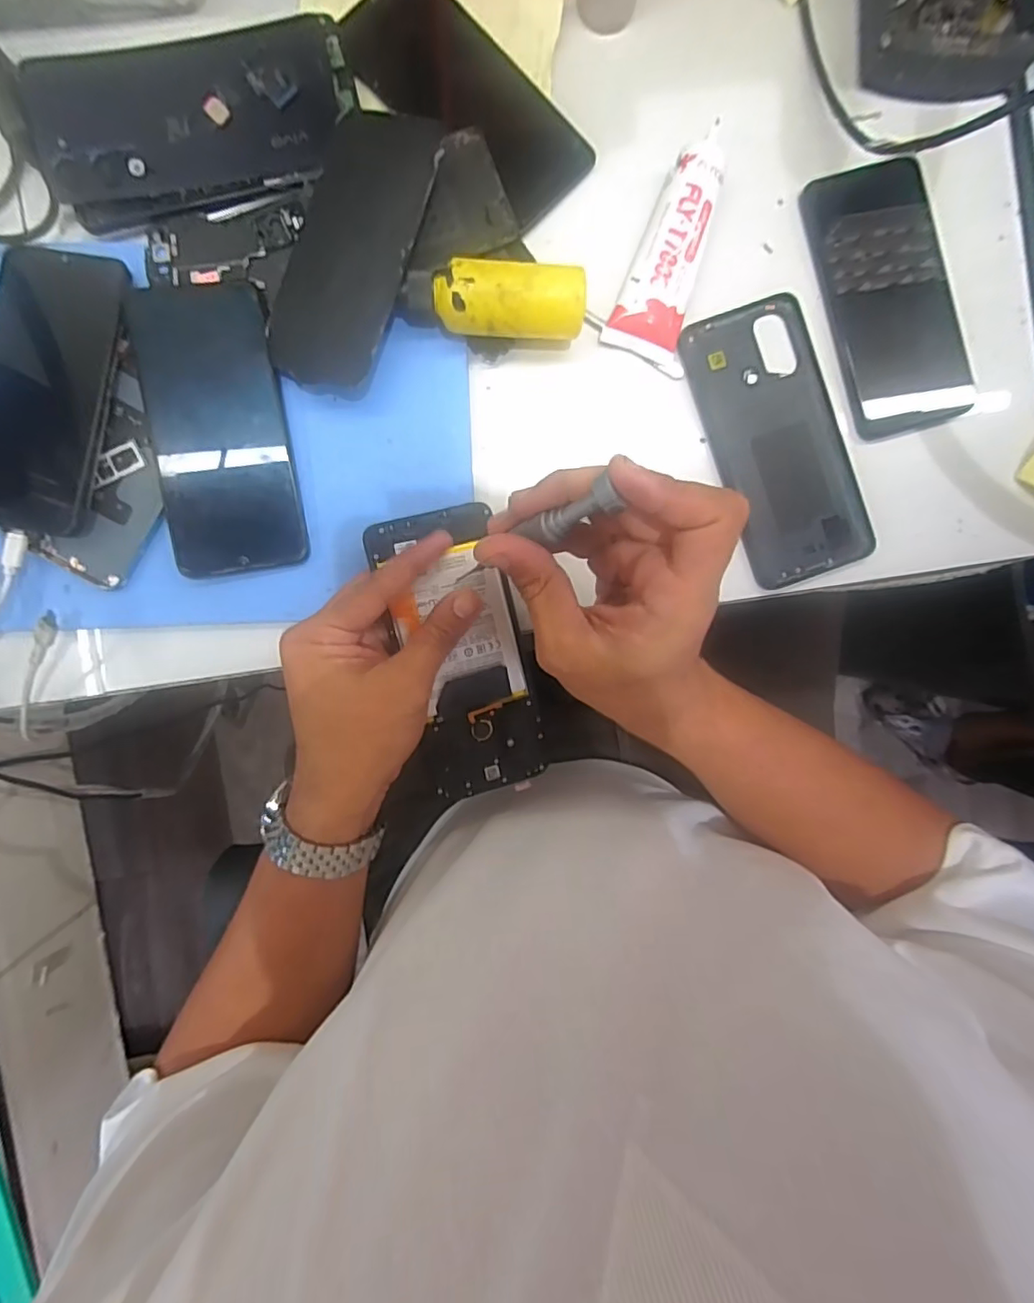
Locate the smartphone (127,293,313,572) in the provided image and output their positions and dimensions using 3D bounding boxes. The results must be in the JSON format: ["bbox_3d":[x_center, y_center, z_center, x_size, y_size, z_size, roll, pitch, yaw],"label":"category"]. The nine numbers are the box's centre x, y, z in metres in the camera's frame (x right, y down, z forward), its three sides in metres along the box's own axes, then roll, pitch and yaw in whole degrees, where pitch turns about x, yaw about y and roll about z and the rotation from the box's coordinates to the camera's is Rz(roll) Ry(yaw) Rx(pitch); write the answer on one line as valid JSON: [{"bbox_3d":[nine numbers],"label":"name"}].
[{"bbox_3d":[-0.167,-0.125,0.323,0.071,0.011,0.159,-9,91,-4],"label":"smartphone"}]

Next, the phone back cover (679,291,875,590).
[{"bbox_3d":[0.162,-0.128,0.352,0.078,0.006,0.167,-19,92,-4],"label":"phone back cover"}]

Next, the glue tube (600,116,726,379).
[{"bbox_3d":[0.098,-0.239,0.339,0.050,0.028,0.124,22,89,-4],"label":"glue tube"}]

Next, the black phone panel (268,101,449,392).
[{"bbox_3d":[-0.091,-0.219,0.312,0.069,0.005,0.146,19,93,13],"label":"black phone panel"}]

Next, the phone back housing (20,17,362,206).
[{"bbox_3d":[-0.181,-0.301,0.318,0.171,0.013,0.079,-8,99,-1],"label":"phone back housing"}]

